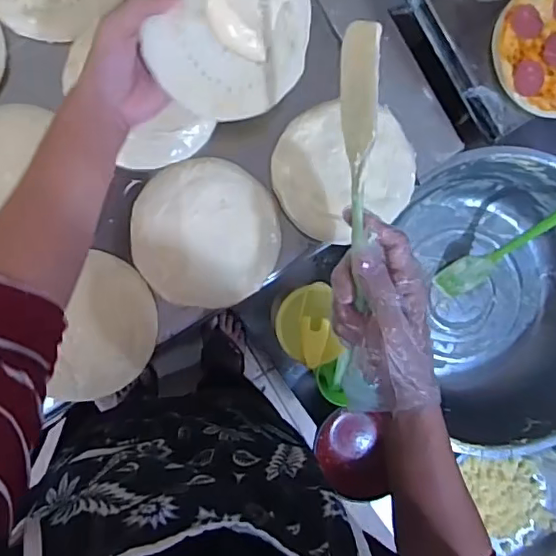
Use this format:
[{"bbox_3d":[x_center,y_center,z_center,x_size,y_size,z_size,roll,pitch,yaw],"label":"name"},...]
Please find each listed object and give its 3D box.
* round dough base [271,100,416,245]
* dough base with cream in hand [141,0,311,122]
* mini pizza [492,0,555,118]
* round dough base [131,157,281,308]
[{"bbox_3d":[0.067,-0.110,0.566,0.140,0.022,0.131,0,92,-6],"label":"round dough base"},{"bbox_3d":[-0.036,-0.210,0.464,0.138,0.018,0.145,-12,115,-26],"label":"dough base with cream in hand"},{"bbox_3d":[0.335,-0.273,0.668,0.148,0.007,0.150,0,92,-6],"label":"mini pizza"},{"bbox_3d":[-0.071,-0.045,0.557,0.142,0.011,0.142,0,92,-6],"label":"round dough base"}]

